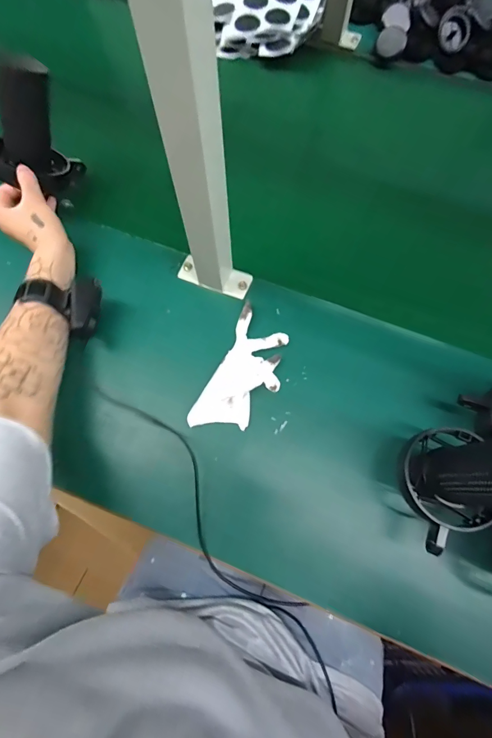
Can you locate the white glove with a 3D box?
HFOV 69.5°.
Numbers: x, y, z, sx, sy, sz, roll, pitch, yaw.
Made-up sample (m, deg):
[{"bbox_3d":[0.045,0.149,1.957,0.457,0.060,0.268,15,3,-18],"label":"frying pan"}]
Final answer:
[{"bbox_3d":[0.000,0.006,0.451,0.080,0.018,0.165,23,73,8],"label":"white glove"}]

